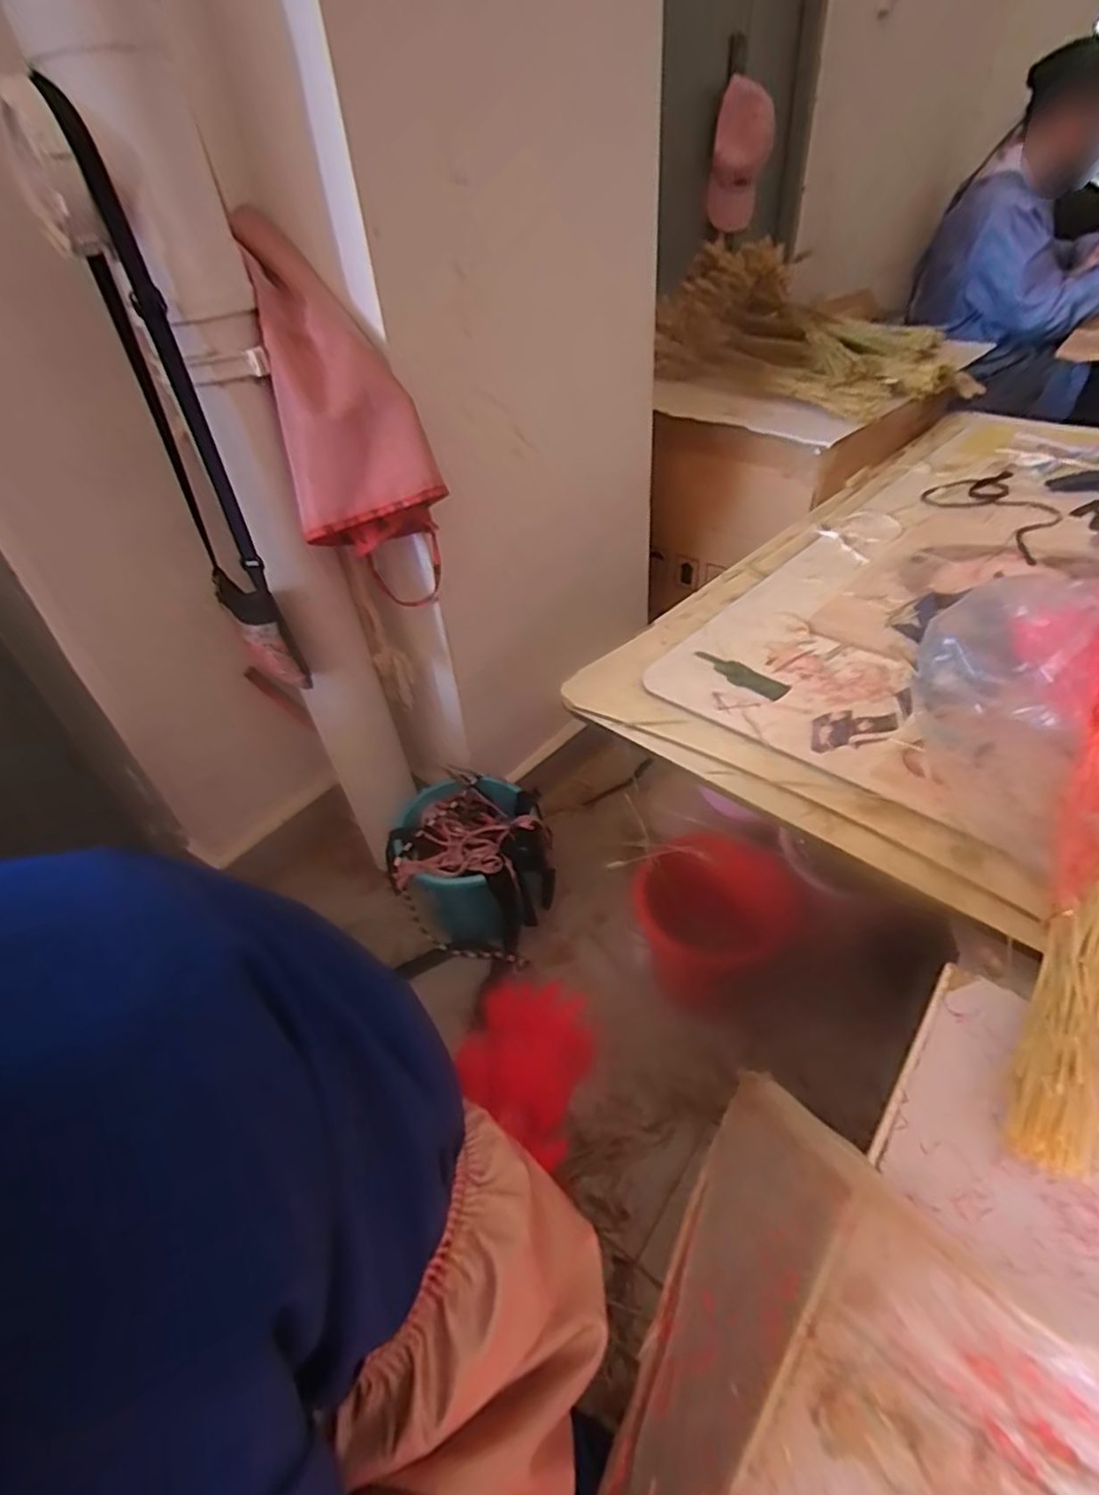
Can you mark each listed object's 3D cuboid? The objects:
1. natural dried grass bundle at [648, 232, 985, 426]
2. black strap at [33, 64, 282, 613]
[{"bbox_3d":[0.459,-0.840,1.292,0.359,0.192,0.671,-27,45,-23],"label":"natural dried grass bundle"},{"bbox_3d":[-0.396,-0.350,0.679,0.062,0.444,0.210,-23,43,-19],"label":"black strap"}]

